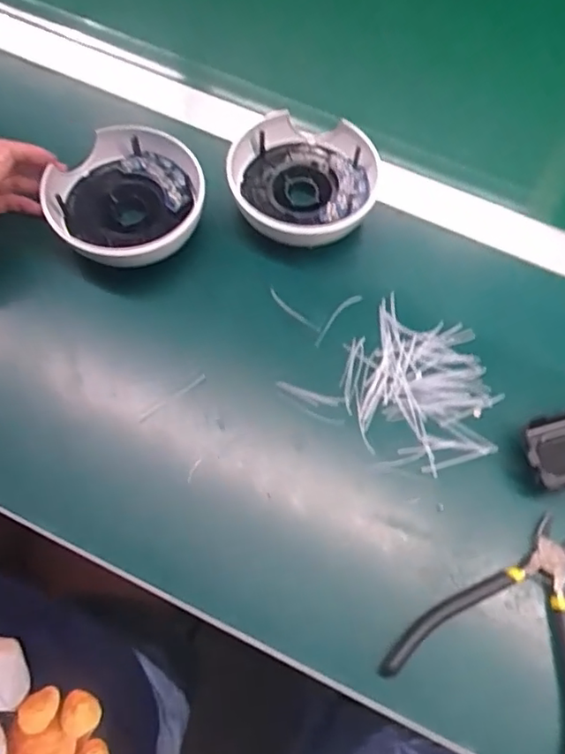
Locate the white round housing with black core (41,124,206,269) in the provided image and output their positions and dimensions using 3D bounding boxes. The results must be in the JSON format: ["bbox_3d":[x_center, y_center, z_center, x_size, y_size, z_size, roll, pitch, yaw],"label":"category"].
[{"bbox_3d":[-0.119,-0.137,0.447,0.113,0.036,0.116,1,67,-2],"label":"white round housing with black core"}]

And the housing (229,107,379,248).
[{"bbox_3d":[0.016,-0.151,0.464,0.113,0.038,0.109,1,67,-2],"label":"housing"}]

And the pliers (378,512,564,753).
[{"bbox_3d":[0.147,0.152,0.358,0.119,0.011,0.135,33,69,11],"label":"pliers"}]

